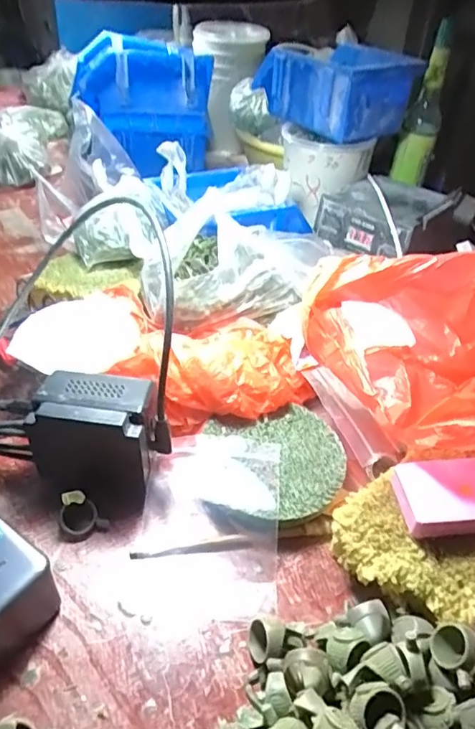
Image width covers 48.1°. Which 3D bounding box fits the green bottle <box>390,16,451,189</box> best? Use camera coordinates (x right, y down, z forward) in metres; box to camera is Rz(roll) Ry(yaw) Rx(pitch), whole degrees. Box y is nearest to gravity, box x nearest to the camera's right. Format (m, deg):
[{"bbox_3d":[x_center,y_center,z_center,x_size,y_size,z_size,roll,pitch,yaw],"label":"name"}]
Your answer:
[{"bbox_3d":[0.244,-0.328,0.692,0.042,0.174,0.052,32,48,28],"label":"green bottle"}]

